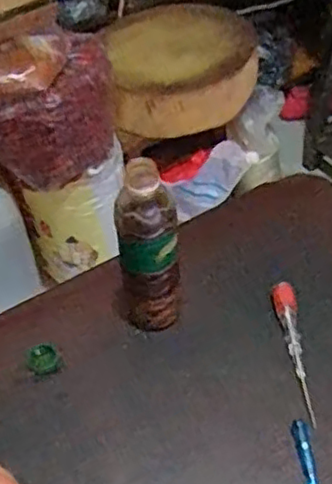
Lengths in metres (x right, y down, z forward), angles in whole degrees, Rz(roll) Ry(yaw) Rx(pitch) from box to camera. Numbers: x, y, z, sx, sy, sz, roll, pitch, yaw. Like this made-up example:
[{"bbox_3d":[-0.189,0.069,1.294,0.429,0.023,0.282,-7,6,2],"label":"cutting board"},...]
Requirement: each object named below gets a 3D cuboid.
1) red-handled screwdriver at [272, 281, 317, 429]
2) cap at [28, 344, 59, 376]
[{"bbox_3d":[0.133,0.113,0.692,0.026,0.019,0.156,-2,50,0],"label":"red-handled screwdriver"},{"bbox_3d":[-0.130,0.124,0.692,0.030,0.007,0.032,-1,50,1],"label":"cap"}]

